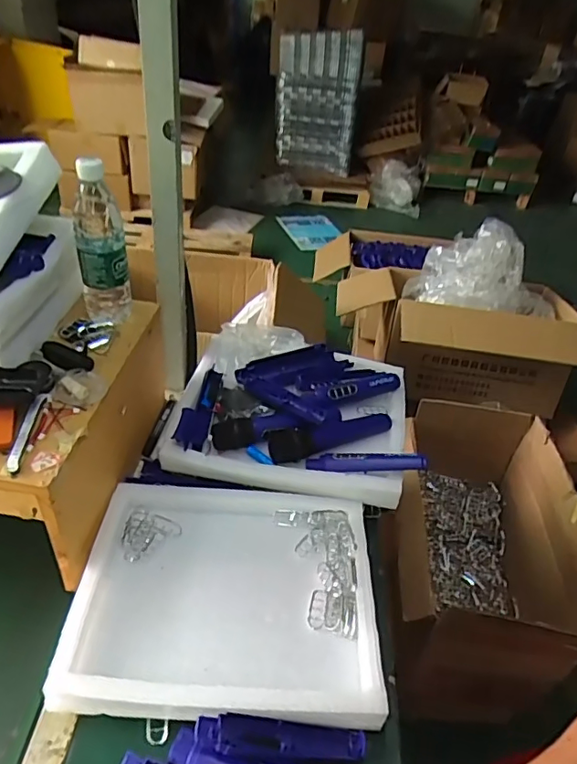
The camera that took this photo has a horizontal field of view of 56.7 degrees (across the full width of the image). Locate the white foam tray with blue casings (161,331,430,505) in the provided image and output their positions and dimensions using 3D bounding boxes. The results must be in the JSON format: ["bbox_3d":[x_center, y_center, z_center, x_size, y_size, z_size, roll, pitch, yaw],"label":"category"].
[{"bbox_3d":[0.008,0.049,0.883,0.376,0.097,0.299,9,38,3],"label":"white foam tray with blue casings"}]

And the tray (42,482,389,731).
[{"bbox_3d":[-0.071,0.252,0.665,0.351,0.038,0.288,5,38,-2],"label":"tray"}]

